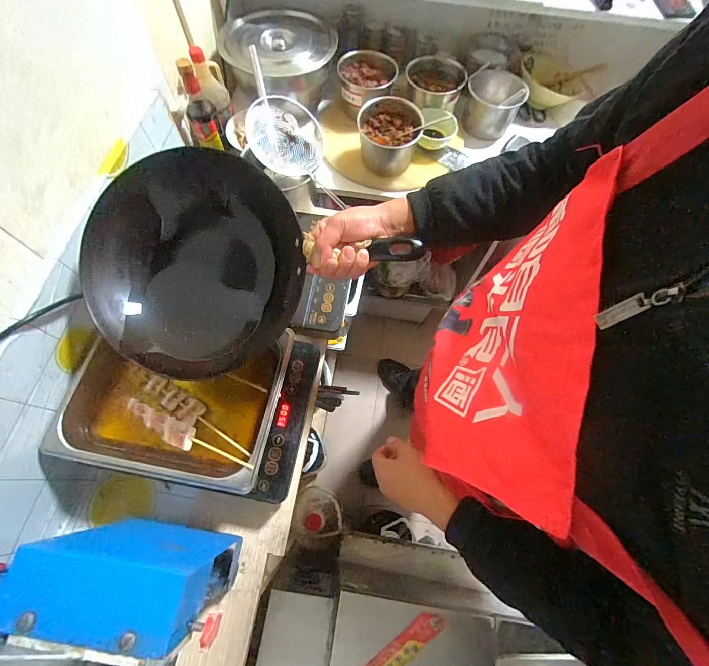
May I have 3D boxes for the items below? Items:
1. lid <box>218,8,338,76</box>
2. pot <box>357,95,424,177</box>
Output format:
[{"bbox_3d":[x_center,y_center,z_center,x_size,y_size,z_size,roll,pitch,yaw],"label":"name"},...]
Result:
[{"bbox_3d":[-0.193,-0.752,0.891,0.298,0.053,0.285,1,67,-3],"label":"lid"},{"bbox_3d":[0.085,-0.487,0.864,0.155,0.126,0.136,3,67,-2],"label":"pot"}]

